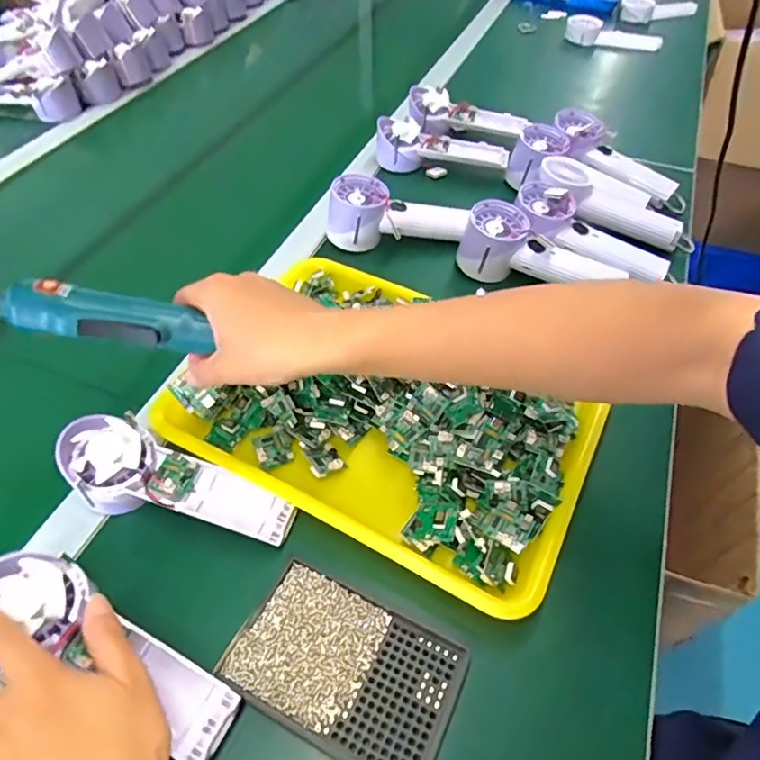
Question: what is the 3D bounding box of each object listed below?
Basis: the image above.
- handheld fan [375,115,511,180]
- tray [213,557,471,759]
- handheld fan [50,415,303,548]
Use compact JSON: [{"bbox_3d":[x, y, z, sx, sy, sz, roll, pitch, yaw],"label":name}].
[{"bbox_3d":[0.083,-0.309,0.732,0.175,0.052,0.059,12,52,8],"label":"handheld fan"},{"bbox_3d":[-0.021,0.179,0.341,0.134,0.011,0.086,22,54,16],"label":"tray"},{"bbox_3d":[-0.153,0.081,0.418,0.177,0.040,0.061,21,53,0],"label":"handheld fan"}]

